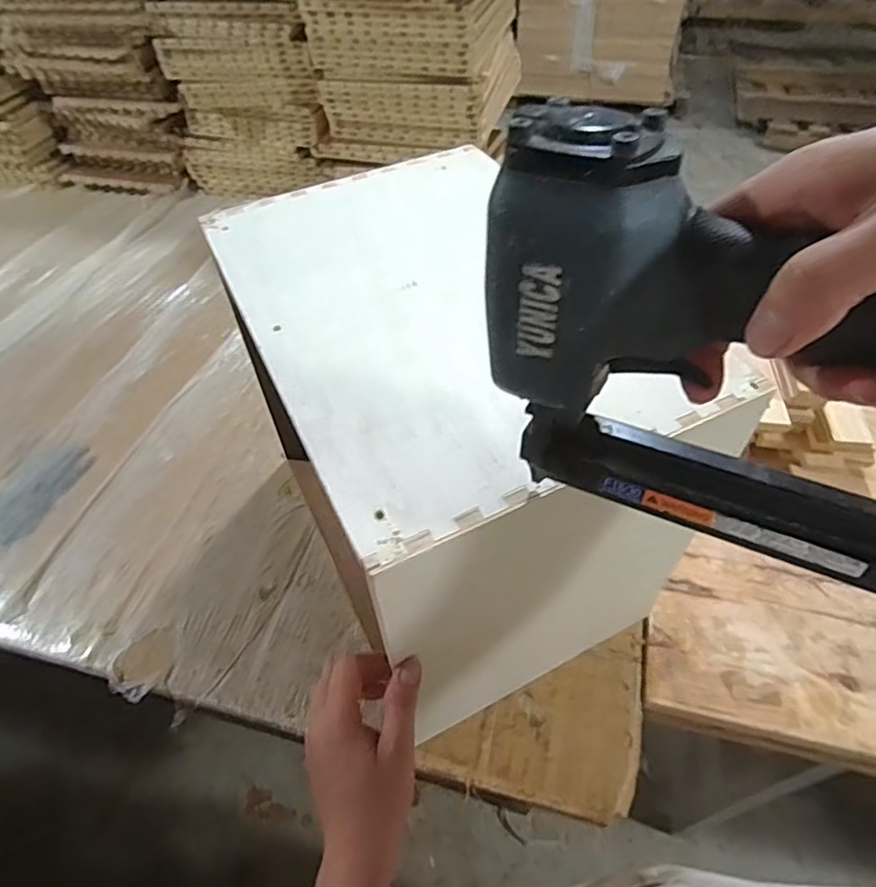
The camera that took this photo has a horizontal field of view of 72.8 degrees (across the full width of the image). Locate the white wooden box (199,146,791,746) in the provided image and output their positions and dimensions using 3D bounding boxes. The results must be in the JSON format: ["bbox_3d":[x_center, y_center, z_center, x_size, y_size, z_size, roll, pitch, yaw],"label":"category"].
[{"bbox_3d":[0.008,0.005,0.564,0.282,0.351,0.398,-21,52,-18],"label":"white wooden box"}]

